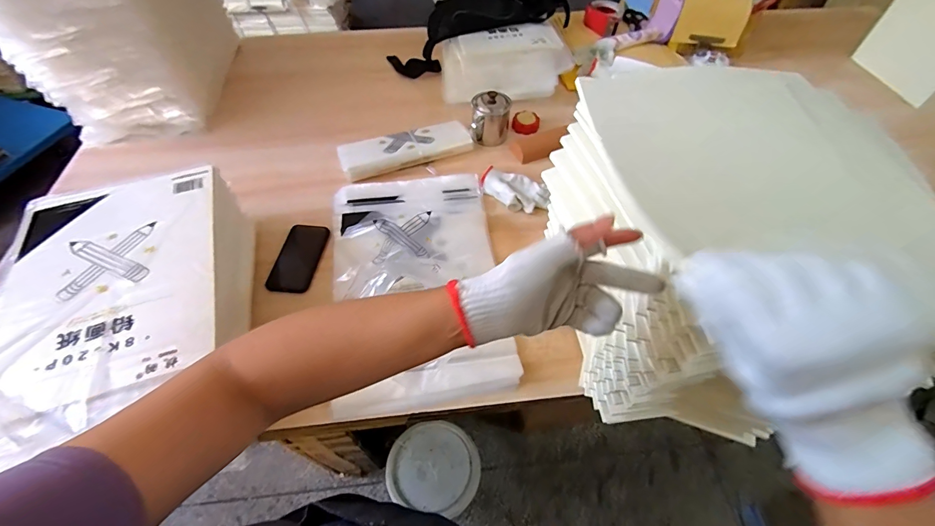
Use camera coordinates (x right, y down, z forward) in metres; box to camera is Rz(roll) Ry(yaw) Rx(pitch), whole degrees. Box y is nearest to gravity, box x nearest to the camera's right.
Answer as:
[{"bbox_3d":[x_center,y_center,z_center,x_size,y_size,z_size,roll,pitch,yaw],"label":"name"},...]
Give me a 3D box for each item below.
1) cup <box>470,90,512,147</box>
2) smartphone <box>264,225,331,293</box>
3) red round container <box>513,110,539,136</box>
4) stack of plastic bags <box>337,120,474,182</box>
[{"bbox_3d":[0.053,-0.329,0.934,0.088,0.112,0.094,0,54,0],"label":"cup"},{"bbox_3d":[-0.317,-0.009,0.763,0.081,0.016,0.151,9,55,6],"label":"smartphone"},{"bbox_3d":[0.145,-0.345,0.993,0.065,0.021,0.071,0,54,0],"label":"red round container"},{"bbox_3d":[-0.140,-0.264,0.917,0.295,0.036,0.098,-17,56,-12],"label":"stack of plastic bags"}]

